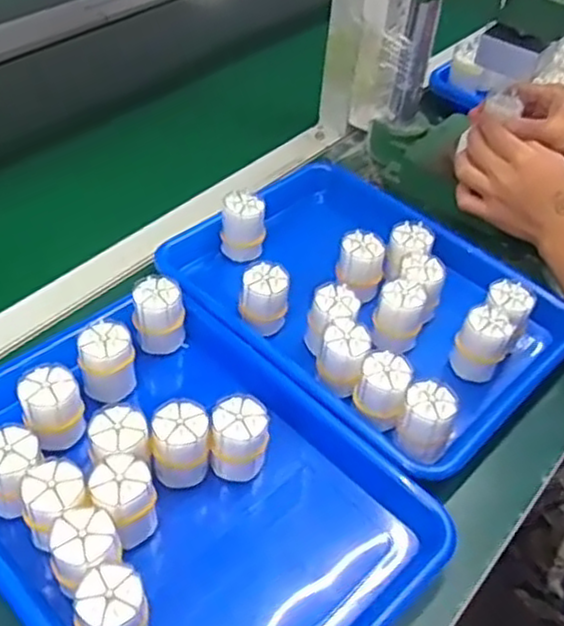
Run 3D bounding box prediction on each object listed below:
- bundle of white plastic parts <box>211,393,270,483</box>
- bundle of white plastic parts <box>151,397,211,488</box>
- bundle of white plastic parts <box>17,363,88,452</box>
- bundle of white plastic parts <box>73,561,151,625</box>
[{"bbox_3d":[-0.031,0.091,0.506,0.038,0.055,0.040,3,44,-3],"label":"bundle of white plastic parts"},{"bbox_3d":[-0.071,0.096,0.505,0.038,0.061,0.041,-4,45,-10],"label":"bundle of white plastic parts"},{"bbox_3d":[-0.164,0.070,0.511,0.041,0.055,0.042,-20,50,-25],"label":"bundle of white plastic parts"},{"bbox_3d":[-0.099,0.175,0.416,0.039,0.038,0.046,-11,46,-17],"label":"bundle of white plastic parts"}]

